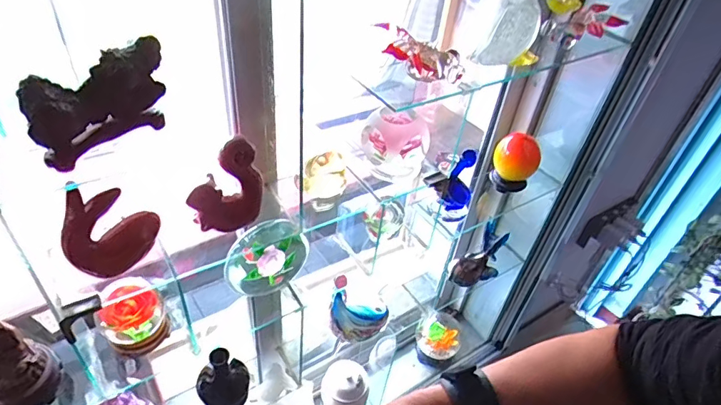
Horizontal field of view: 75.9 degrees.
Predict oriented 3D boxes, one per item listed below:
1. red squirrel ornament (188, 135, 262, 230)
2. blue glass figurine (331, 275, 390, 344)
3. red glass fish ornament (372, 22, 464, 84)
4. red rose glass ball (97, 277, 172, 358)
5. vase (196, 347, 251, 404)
[{"bbox_3d":[-0.143,-0.014,0.506,0.020,0.111,0.082,36,48,29],"label":"red squirrel ornament"},{"bbox_3d":[0.002,0.194,0.828,0.112,0.098,0.069,2,41,-6],"label":"blue glass figurine"},{"bbox_3d":[0.064,-0.167,0.533,0.111,0.042,0.048,14,35,-30],"label":"red glass fish ornament"},{"bbox_3d":[-0.272,0.137,0.554,0.070,0.067,0.065,4,41,-4],"label":"red rose glass ball"},{"bbox_3d":[-0.211,0.255,0.701,0.079,0.124,0.072,4,41,-4],"label":"vase"}]

